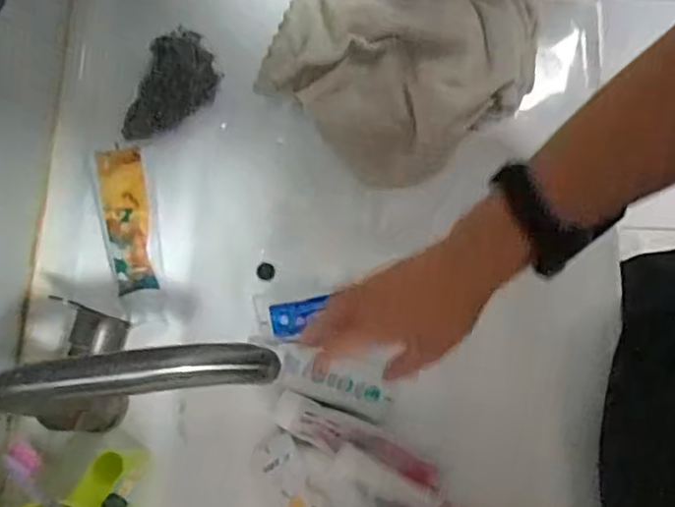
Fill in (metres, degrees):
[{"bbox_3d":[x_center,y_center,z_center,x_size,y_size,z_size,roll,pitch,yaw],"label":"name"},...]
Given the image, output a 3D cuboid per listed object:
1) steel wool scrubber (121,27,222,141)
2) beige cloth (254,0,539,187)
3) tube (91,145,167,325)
[{"bbox_3d":[-0.146,-0.146,0.587,0.058,0.033,0.102,21,77,4],"label":"steel wool scrubber"},{"bbox_3d":[0.056,-0.169,0.627,0.245,0.093,0.179,7,76,1],"label":"beige cloth"},{"bbox_3d":[-0.176,-0.022,0.565,0.049,0.034,0.172,-19,77,-6],"label":"tube"}]

